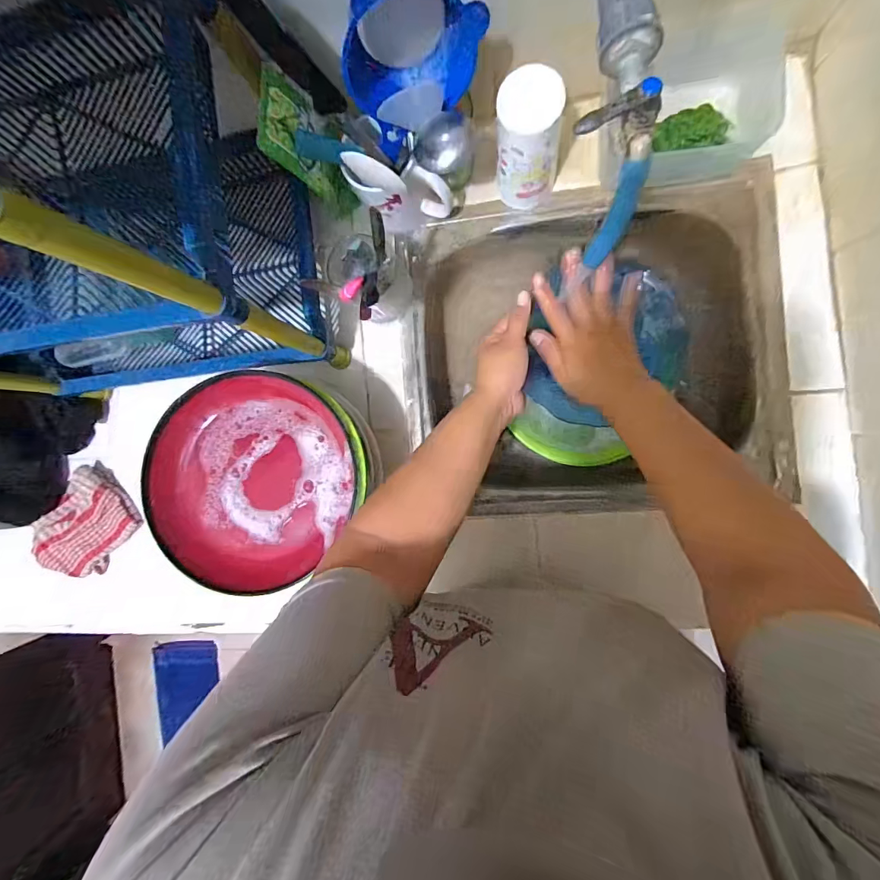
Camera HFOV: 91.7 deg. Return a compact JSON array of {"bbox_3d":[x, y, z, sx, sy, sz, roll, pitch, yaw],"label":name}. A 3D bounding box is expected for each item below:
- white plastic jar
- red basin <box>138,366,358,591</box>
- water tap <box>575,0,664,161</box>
[{"bbox_3d":[0.095,-0.309,0.455,0.061,0.140,0.057,0,91,10],"label":"white plastic jar"},{"bbox_3d":[-0.200,0.035,0.459,0.213,0.060,0.210,0,91,10],"label":"red basin"},{"bbox_3d":[0.123,-0.302,0.286,0.052,0.041,0.207,3,92,9],"label":"water tap"}]

